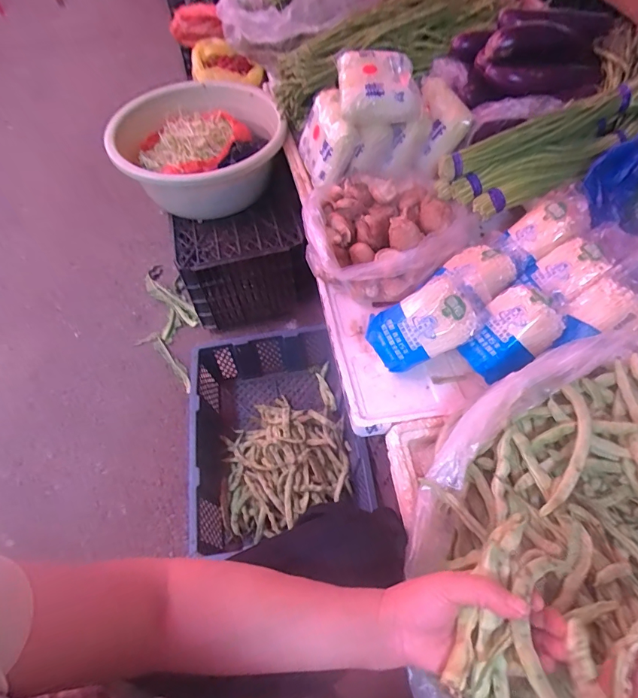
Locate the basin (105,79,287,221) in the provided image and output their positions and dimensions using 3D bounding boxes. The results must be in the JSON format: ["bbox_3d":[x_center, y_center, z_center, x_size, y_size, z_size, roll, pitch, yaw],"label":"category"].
[{"bbox_3d":[-0.290,-0.513,1.085,0.431,0.145,0.478,-22,59,-10],"label":"basin"}]

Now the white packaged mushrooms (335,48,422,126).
[{"bbox_3d":[0.117,-0.533,0.850,0.154,0.060,0.168,-6,58,0],"label":"white packaged mushrooms"}]

